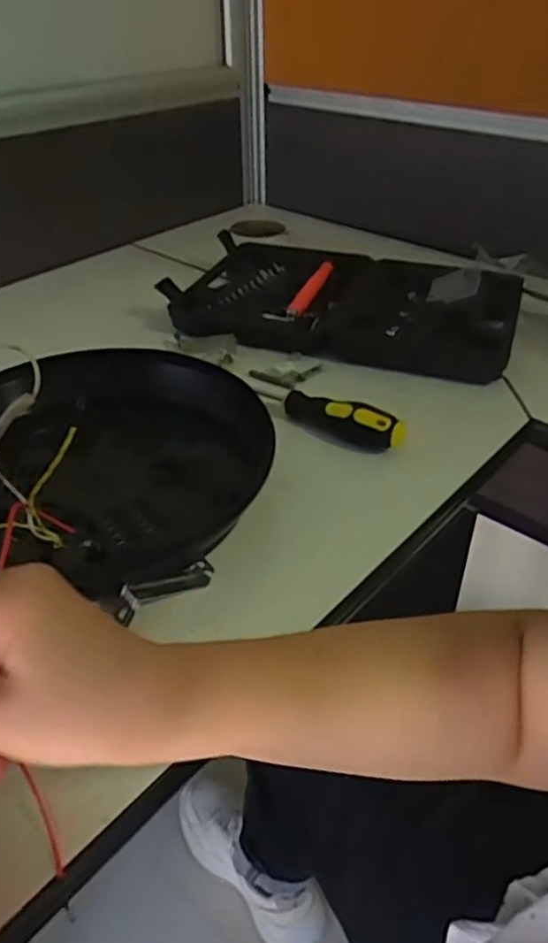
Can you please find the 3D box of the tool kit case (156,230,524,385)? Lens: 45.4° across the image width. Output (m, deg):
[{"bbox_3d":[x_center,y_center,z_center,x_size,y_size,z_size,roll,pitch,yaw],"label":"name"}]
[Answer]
[{"bbox_3d":[0.072,-0.181,0.681,0.337,0.034,0.204,12,39,16],"label":"tool kit case"}]

